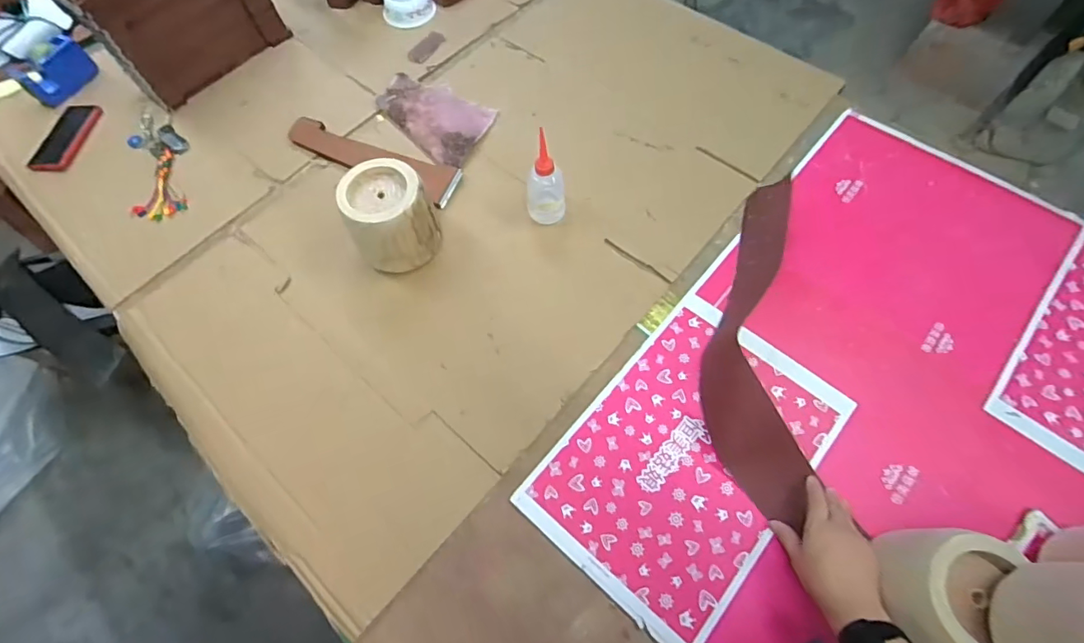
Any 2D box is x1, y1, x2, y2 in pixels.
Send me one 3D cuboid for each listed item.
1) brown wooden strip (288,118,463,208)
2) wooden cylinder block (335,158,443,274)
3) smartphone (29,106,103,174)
[{"bbox_3d":[-0.318,-0.299,0.926,0.355,0.020,0.083,22,67,12],"label":"brown wooden strip"},{"bbox_3d":[-0.234,-0.165,0.798,0.126,0.129,0.151,-20,65,-7],"label":"wooden cylinder block"},{"bbox_3d":[-0.938,-0.362,1.001,0.094,0.009,0.164,10,70,11],"label":"smartphone"}]

